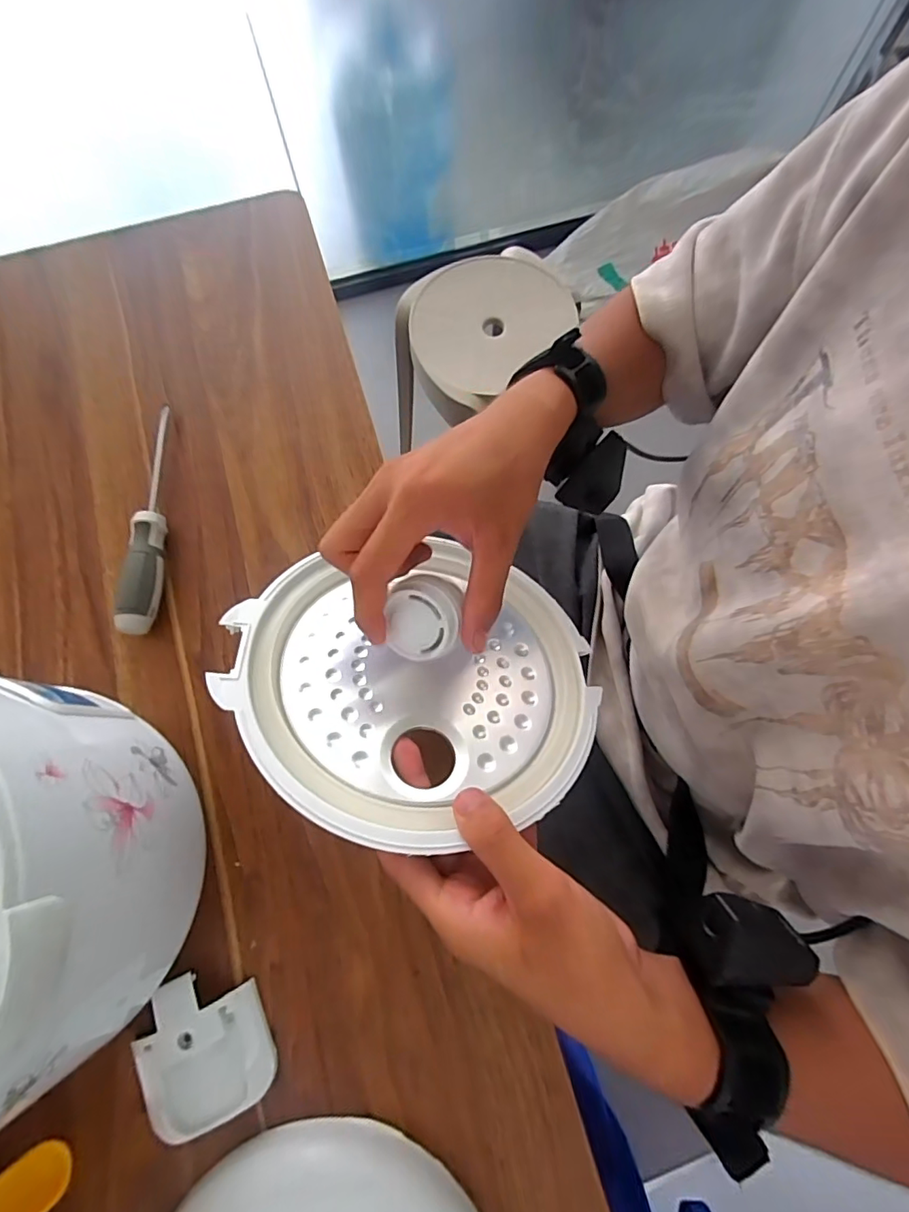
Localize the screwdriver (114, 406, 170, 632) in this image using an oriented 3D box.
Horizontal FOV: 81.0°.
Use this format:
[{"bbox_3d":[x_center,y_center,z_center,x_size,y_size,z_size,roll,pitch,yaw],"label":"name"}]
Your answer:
[{"bbox_3d":[-0.223,-0.067,0.390,0.022,0.030,0.176,-4,74,0],"label":"screwdriver"}]

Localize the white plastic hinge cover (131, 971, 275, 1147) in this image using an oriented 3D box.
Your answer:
[{"bbox_3d":[-0.144,0.253,0.306,0.066,0.018,0.076,-23,75,-5],"label":"white plastic hinge cover"}]

